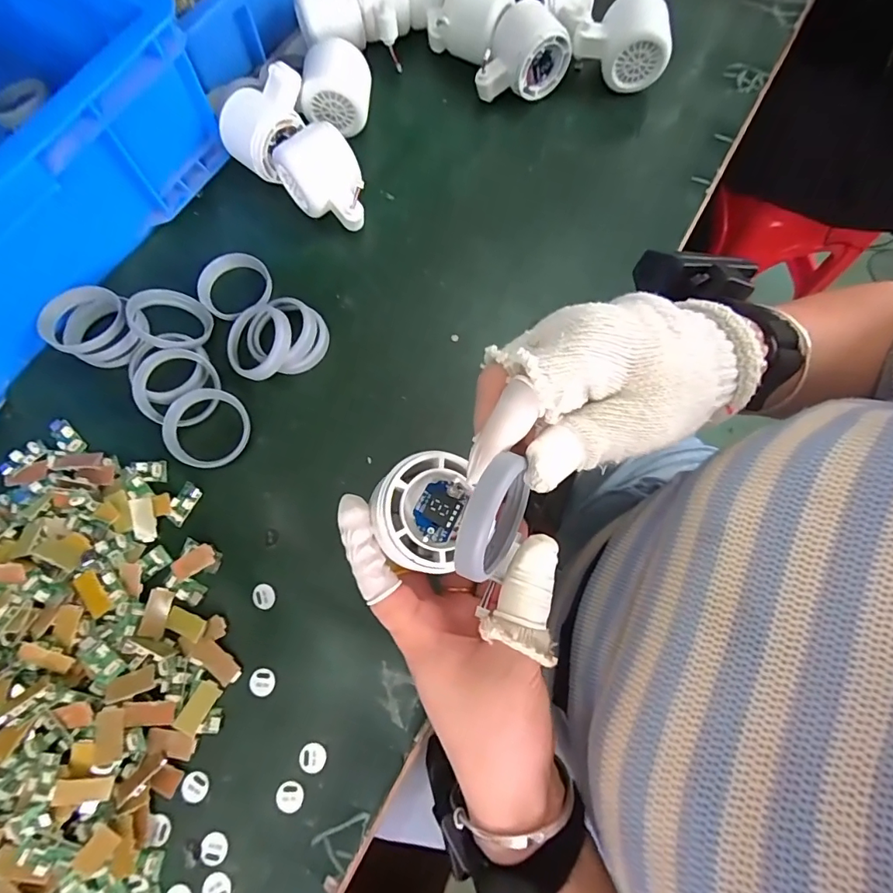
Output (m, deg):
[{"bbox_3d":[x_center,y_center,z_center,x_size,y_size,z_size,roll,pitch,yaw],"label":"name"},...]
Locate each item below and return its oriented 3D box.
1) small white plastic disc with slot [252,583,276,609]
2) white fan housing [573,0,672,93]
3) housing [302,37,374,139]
[{"bbox_3d":[-0.126,0.103,0.333,0.017,0.004,0.016,0,74,1],"label":"small white plastic disc with slot"},{"bbox_3d":[0.157,-0.357,0.432,0.080,0.056,0.046,13,74,5],"label":"white fan housing"},{"bbox_3d":[-0.095,-0.316,0.421,0.057,0.046,0.056,5,74,3],"label":"housing"}]

